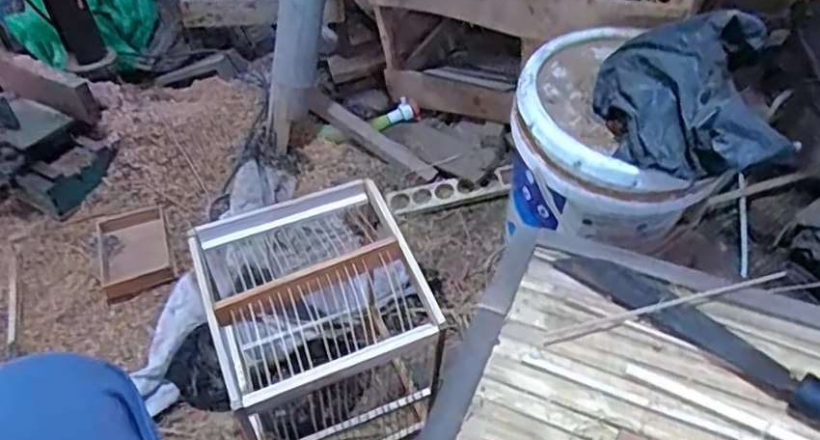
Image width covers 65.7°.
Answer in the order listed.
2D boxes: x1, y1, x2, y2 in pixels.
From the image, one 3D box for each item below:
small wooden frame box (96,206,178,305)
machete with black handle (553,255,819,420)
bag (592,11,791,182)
[{"bbox_3d":[-0.488,0.057,1.126,0.122,0.040,0.184,-18,44,-13],"label":"small wooden frame box"},{"bbox_3d":[0.306,0.113,0.572,0.369,0.041,0.106,17,48,22],"label":"machete with black handle"},{"bbox_3d":[0.342,-0.157,0.782,0.173,0.130,0.214,-3,43,2],"label":"bag"}]

